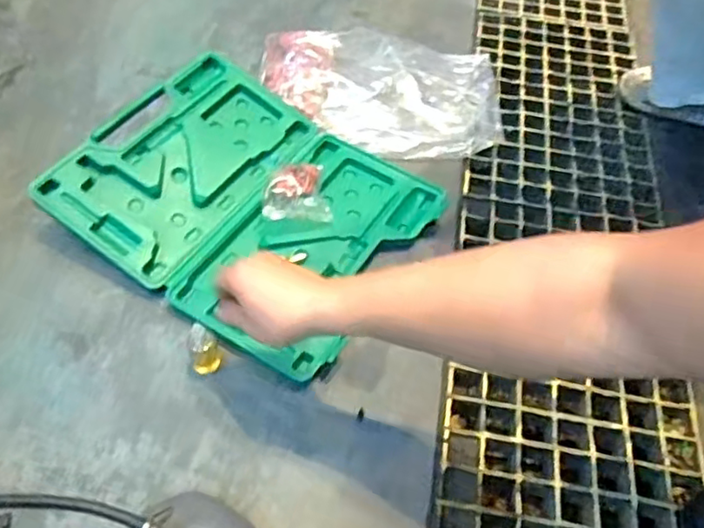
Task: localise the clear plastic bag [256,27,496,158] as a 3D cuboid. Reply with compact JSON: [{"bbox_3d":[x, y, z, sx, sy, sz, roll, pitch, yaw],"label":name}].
[{"bbox_3d":[0.053,-0.272,0.956,0.370,0.059,0.255,0,55,-5],"label":"clear plastic bag"}]

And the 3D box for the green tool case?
[{"bbox_3d":[-0.126,-0.083,0.778,0.389,0.073,0.332,29,57,14],"label":"green tool case"}]

